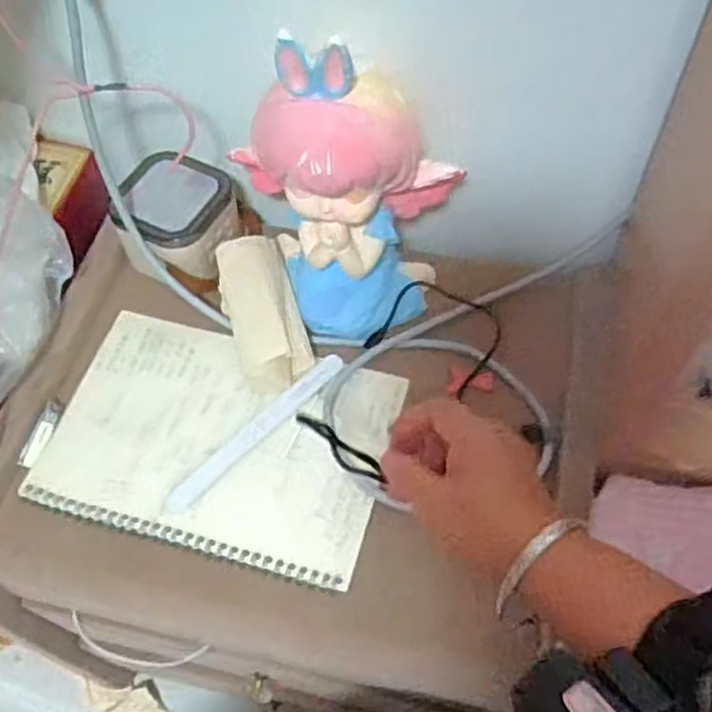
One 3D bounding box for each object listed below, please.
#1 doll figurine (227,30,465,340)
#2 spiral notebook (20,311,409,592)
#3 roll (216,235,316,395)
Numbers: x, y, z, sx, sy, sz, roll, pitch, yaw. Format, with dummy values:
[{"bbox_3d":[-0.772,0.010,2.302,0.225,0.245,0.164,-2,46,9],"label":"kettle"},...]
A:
[{"bbox_3d":[-0.008,-0.112,0.544,0.154,0.221,0.089,4,59,4],"label":"doll figurine"},{"bbox_3d":[-0.103,0.061,0.577,0.247,0.013,0.169,14,61,10],"label":"spiral notebook"},{"bbox_3d":[-0.075,-0.037,0.605,0.057,0.041,0.131,-15,60,-7],"label":"roll"}]

